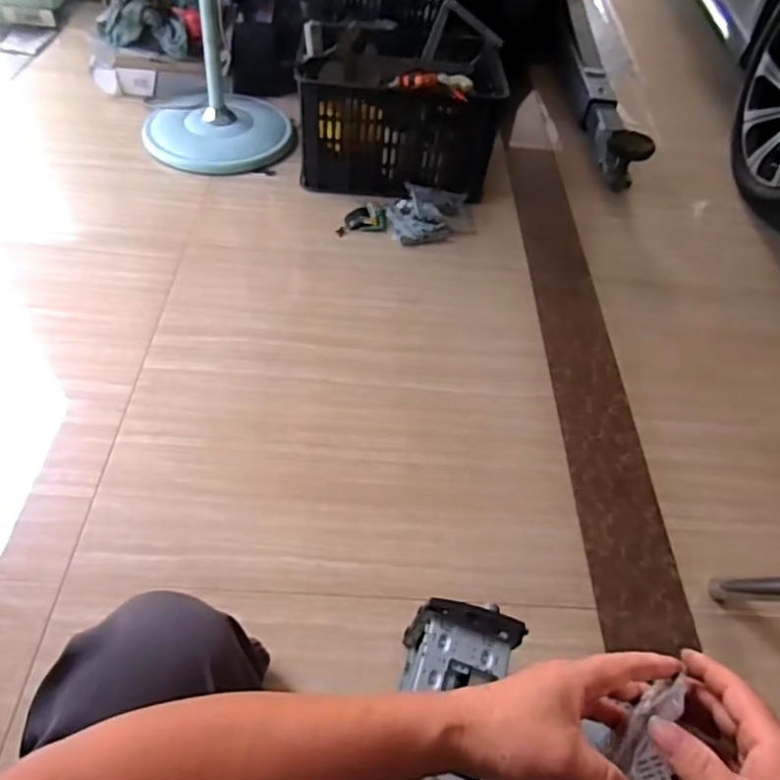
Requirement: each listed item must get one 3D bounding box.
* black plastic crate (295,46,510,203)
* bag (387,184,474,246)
[{"bbox_3d":[0.027,-0.692,1.572,0.484,0.295,0.274,5,49,-2],"label":"black plastic crate"},{"bbox_3d":[0.102,-0.442,1.527,0.223,0.054,0.190,-7,51,-12],"label":"bag"}]

